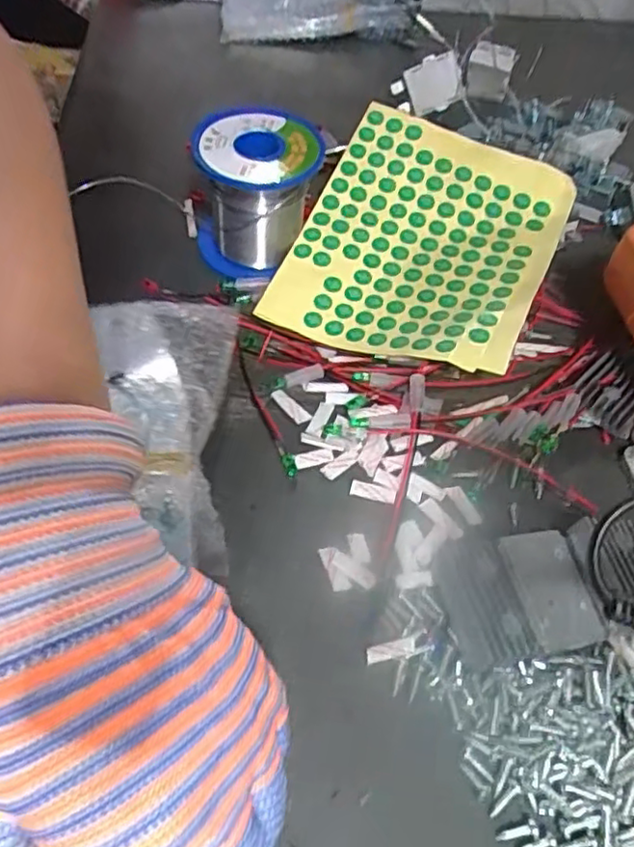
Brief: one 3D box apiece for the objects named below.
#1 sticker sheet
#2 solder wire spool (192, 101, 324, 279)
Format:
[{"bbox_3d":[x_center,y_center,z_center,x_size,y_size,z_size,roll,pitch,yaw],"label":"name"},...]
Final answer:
[{"bbox_3d":[0.059,-0.099,0.355,0.128,0.034,0.156,24,57,11],"label":"sticker sheet"},{"bbox_3d":[-0.033,-0.121,0.348,0.063,0.058,0.063,4,55,-2],"label":"solder wire spool"}]

